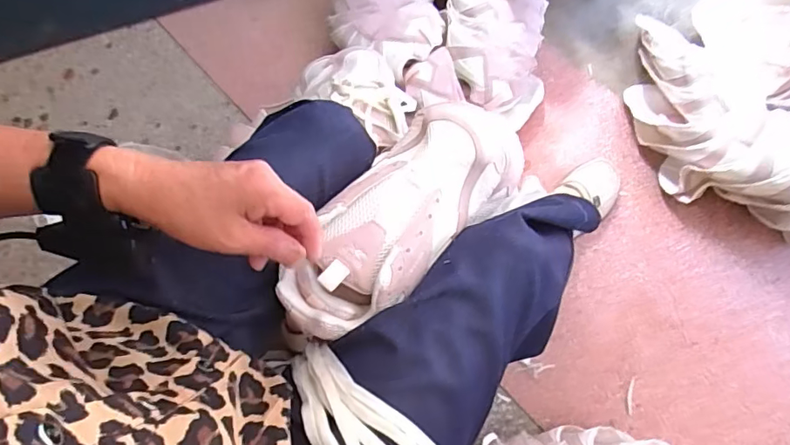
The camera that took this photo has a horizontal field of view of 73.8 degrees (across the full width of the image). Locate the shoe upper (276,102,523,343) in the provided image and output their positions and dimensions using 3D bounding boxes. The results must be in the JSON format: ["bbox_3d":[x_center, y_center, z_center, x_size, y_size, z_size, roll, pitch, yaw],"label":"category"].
[{"bbox_3d":[0.009,-0.005,0.476,0.100,0.088,0.258,42,75,14],"label":"shoe upper"}]

